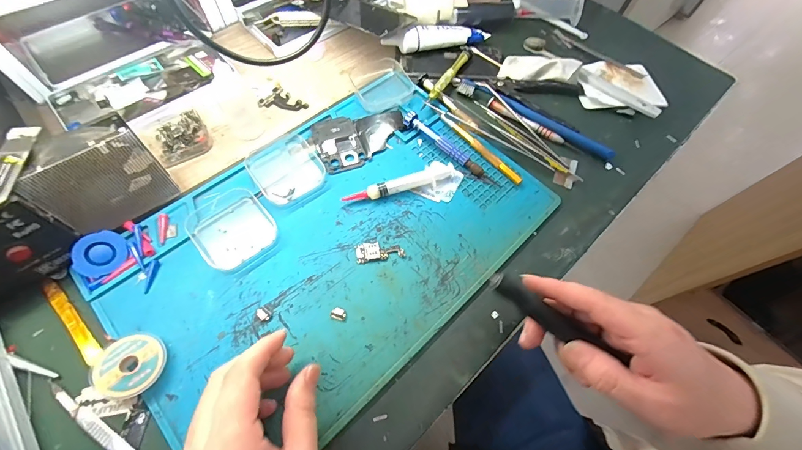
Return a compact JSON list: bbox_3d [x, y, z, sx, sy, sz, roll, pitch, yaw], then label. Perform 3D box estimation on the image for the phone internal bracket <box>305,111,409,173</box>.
[{"bbox_3d":[-0.043,-0.098,0.373,0.102,0.006,0.065,-29,68,-16],"label":"phone internal bracket"}]

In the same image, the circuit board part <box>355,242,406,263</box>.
[{"bbox_3d":[-0.019,0.023,0.315,0.043,0.005,0.019,-8,64,-7],"label":"circuit board part"}]

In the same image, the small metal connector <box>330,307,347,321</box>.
[{"bbox_3d":[-0.052,0.073,0.288,0.012,0.004,0.010,11,63,2],"label":"small metal connector"}]

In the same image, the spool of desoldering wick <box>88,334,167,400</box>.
[{"bbox_3d":[-0.198,0.103,0.256,0.041,0.018,0.042,1,63,-3],"label":"spool of desoldering wick"}]

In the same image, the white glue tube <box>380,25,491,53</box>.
[{"bbox_3d":[0.044,-0.236,0.438,0.134,0.028,0.028,-15,65,-11],"label":"white glue tube"}]

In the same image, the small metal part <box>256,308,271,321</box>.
[{"bbox_3d":[-0.112,0.072,0.284,0.012,0.005,0.009,37,67,14],"label":"small metal part"}]

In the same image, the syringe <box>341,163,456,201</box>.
[{"bbox_3d":[0.000,-0.039,0.343,0.112,0.013,0.019,-17,65,-12],"label":"syringe"}]

